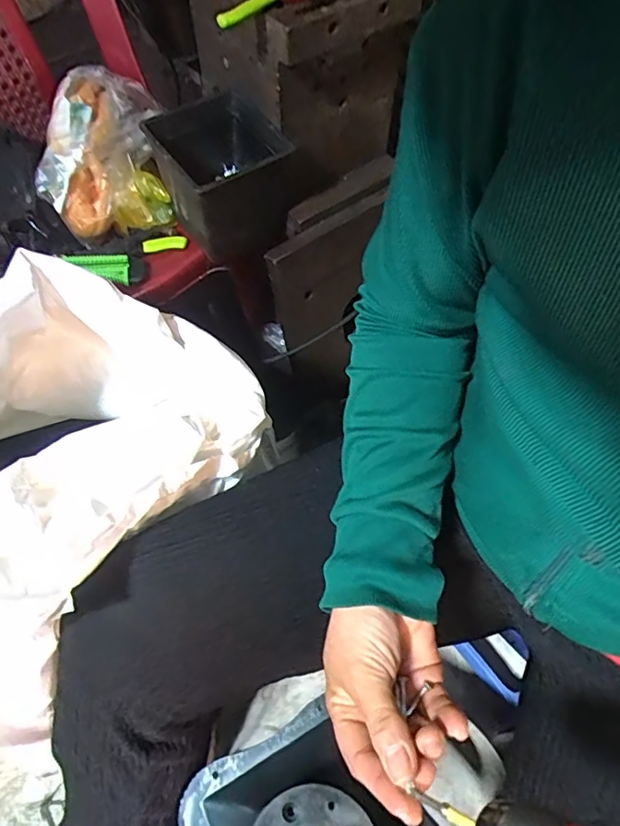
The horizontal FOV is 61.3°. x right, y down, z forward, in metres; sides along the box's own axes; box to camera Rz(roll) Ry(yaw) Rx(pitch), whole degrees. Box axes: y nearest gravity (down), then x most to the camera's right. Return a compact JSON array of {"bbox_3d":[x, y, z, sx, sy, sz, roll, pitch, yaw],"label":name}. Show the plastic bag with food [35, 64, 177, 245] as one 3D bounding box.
[{"bbox_3d":[-0.249,-0.319,0.640,0.151,0.125,0.170,-10,61,-5],"label":"plastic bag with food"}]

